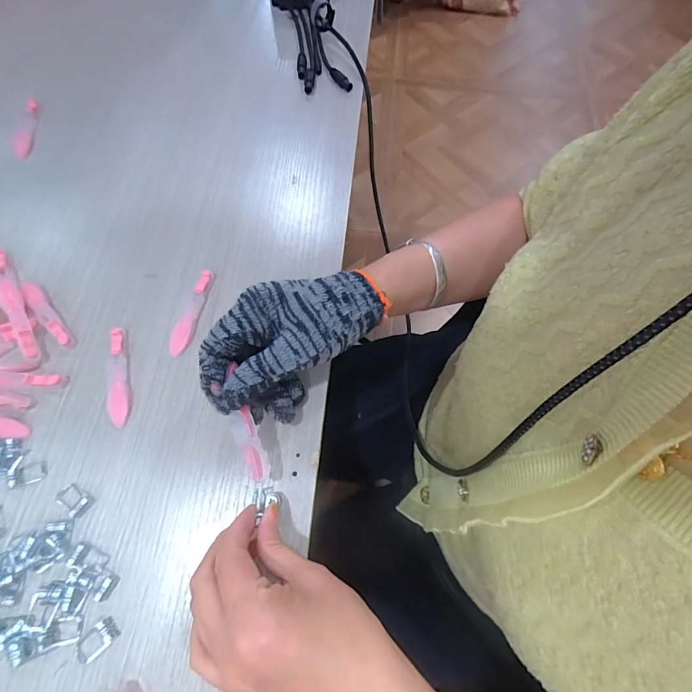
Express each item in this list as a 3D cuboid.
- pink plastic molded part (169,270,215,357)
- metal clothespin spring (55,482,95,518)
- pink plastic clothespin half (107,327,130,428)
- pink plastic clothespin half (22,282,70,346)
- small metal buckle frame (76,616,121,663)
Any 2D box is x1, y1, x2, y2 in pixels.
[{"bbox_3d":[-0.128,-0.029,0.321,0.015,0.010,0.078,14,68,4],"label":"pink plastic molded part"},{"bbox_3d":[-0.187,0.106,0.266,0.023,0.004,0.016,37,71,13],"label":"metal clothespin spring"},{"bbox_3d":[-0.177,0.022,0.298,0.015,0.008,0.078,-13,68,-7],"label":"pink plastic clothespin half"},{"bbox_3d":[-0.245,-0.027,0.314,0.013,0.006,0.073,-37,73,-15],"label":"pink plastic clothespin half"},{"bbox_3d":[-0.154,0.182,0.238,0.015,0.004,0.024,42,72,15],"label":"small metal buckle frame"}]

